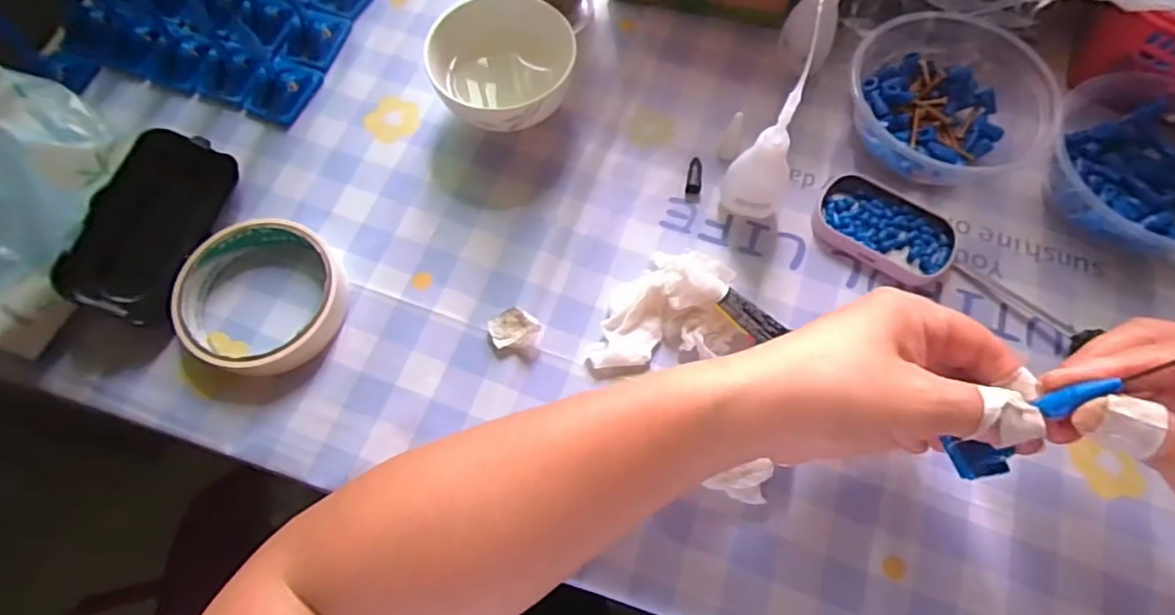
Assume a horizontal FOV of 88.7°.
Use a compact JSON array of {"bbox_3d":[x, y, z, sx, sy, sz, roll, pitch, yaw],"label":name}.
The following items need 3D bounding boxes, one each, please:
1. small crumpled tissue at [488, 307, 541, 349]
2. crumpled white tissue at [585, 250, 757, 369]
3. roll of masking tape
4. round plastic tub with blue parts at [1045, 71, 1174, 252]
[{"bbox_3d":[-0.040,0.011,0.335,0.028,0.014,0.021,-6,69,-2],"label":"small crumpled tissue"},{"bbox_3d":[0.042,0.001,0.333,0.085,0.029,0.055,-7,69,-3],"label":"crumpled white tissue"},{"bbox_3d":[-0.181,-0.008,0.336,0.089,0.030,0.084,0,69,0],"label":"roll of masking tape"},{"bbox_3d":[0.326,-0.083,0.349,0.123,0.036,0.117,0,69,0],"label":"round plastic tub with blue parts"}]

